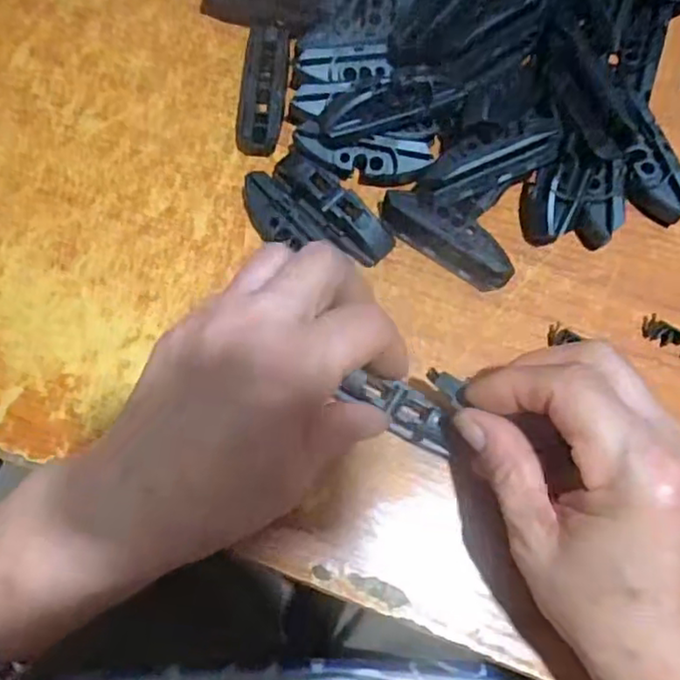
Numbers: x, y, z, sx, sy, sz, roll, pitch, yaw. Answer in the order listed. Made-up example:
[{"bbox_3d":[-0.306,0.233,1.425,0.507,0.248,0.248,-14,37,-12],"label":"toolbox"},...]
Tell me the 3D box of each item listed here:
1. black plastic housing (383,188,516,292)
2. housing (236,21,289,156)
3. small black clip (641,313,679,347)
[{"bbox_3d":[0.054,-0.051,0.322,0.069,0.024,0.022,34,76,7],"label":"black plastic housing"},{"bbox_3d":[-0.040,-0.135,0.347,0.024,0.015,0.073,6,75,-1],"label":"housing"},{"bbox_3d":[0.165,0.000,0.318,0.036,0.007,0.012,32,76,6],"label":"small black clip"}]

